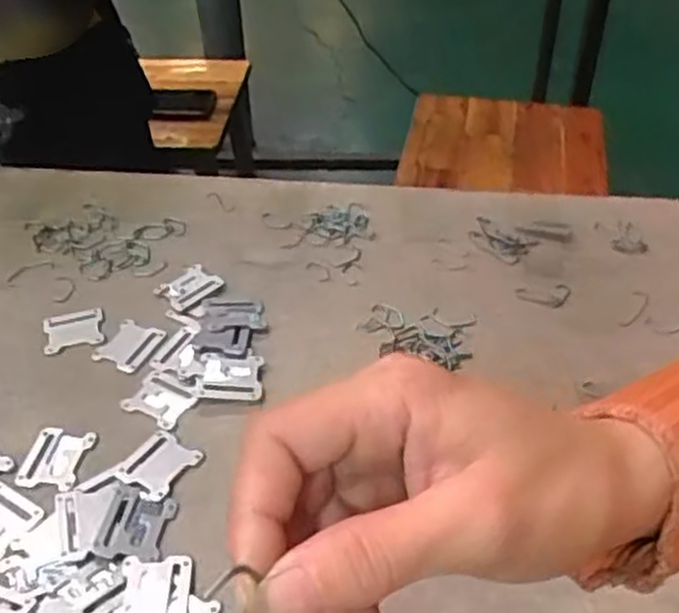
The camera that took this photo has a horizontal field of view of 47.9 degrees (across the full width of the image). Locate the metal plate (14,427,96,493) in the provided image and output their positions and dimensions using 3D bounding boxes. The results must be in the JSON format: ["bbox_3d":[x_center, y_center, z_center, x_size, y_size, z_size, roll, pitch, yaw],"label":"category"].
[{"bbox_3d":[-0.206,0.109,0.553,0.044,0.004,0.050,5,44,7],"label":"metal plate"}]

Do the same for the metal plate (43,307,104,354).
[{"bbox_3d":[-0.224,0.018,0.645,0.049,0.004,0.039,-9,44,-8],"label":"metal plate"}]

